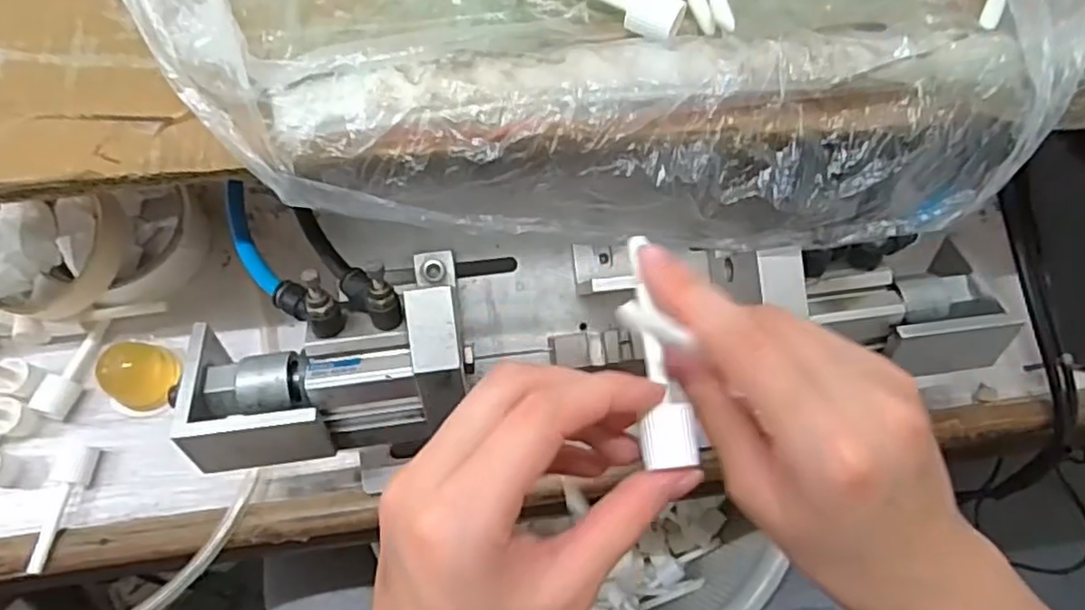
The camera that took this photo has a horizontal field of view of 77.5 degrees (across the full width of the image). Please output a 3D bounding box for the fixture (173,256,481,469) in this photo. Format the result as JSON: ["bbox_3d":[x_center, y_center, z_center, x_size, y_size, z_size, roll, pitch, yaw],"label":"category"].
[{"bbox_3d":[-0.100,0.021,0.307,0.131,0.061,0.084,-14,73,-6],"label":"fixture"}]

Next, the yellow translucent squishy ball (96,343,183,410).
[{"bbox_3d":[-0.218,0.037,0.366,0.030,0.032,0.034,28,73,7],"label":"yellow translucent squishy ball"}]

